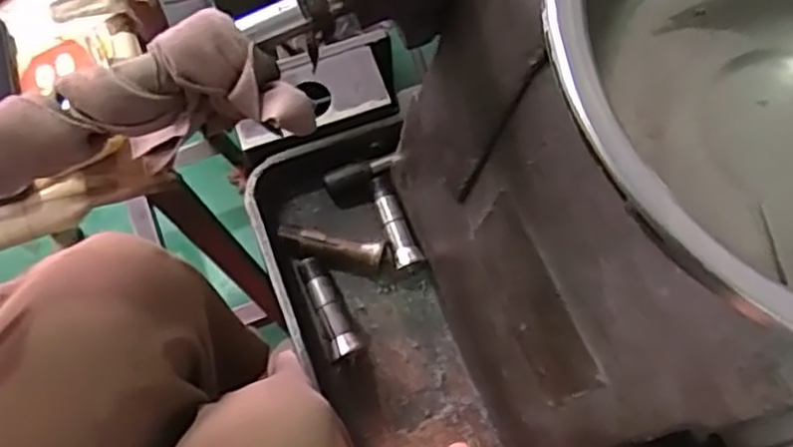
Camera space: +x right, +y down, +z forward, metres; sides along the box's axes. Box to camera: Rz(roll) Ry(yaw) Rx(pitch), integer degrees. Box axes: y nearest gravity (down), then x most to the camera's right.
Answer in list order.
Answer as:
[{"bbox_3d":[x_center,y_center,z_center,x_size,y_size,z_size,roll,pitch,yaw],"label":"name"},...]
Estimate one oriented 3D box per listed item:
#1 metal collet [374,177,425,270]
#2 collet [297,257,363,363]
[{"bbox_3d":[-0.001,-0.001,0.492,0.018,0.019,0.071,-15,69,-6],"label":"metal collet"},{"bbox_3d":[-0.046,0.057,0.480,0.022,0.025,0.072,-21,70,-8],"label":"collet"}]

